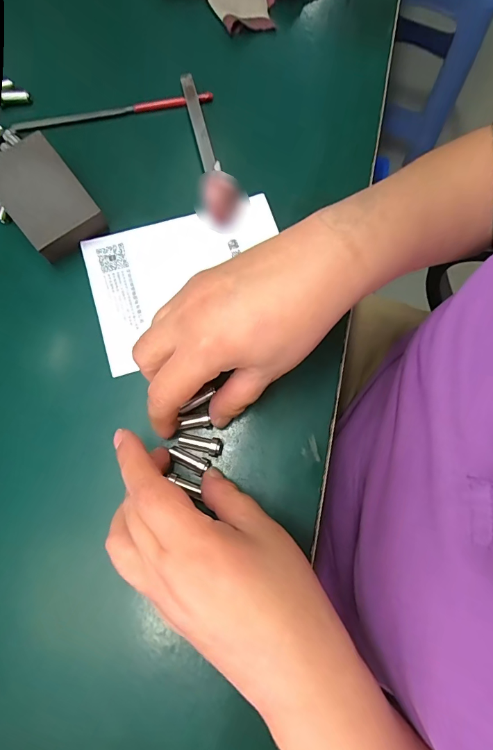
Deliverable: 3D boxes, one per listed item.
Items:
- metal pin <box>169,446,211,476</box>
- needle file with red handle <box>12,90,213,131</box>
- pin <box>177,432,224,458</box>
[{"bbox_3d":[-0.036,0.052,0.240,0.026,0.007,0.010,27,76,9],"label":"metal pin"},{"bbox_3d":[-0.105,-0.210,0.307,0.156,0.010,0.013,-9,76,-4],"label":"needle file with red handle"},{"bbox_3d":[-0.029,0.043,0.242,0.028,0.010,0.011,16,76,3],"label":"pin"}]

